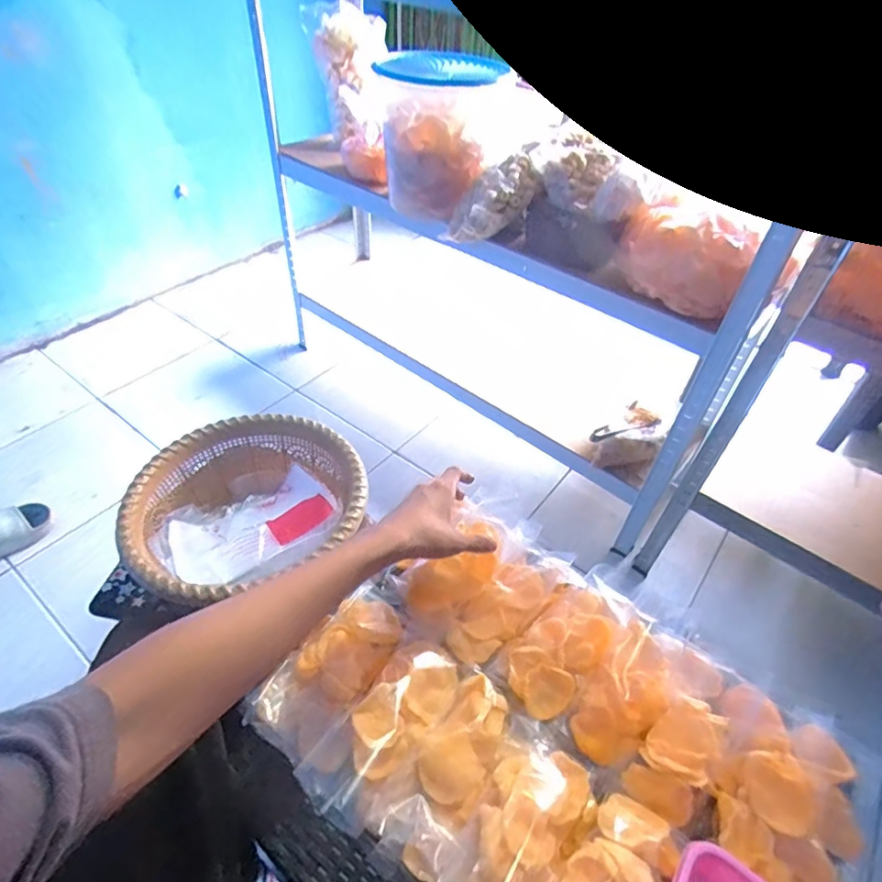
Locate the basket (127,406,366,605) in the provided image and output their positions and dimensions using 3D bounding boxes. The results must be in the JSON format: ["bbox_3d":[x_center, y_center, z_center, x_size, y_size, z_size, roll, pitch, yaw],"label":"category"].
[{"bbox_3d":[-0.233,0.087,0.676,0.255,0.115,0.228,-17,49,-19],"label":"basket"}]

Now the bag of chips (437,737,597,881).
[{"bbox_3d":[0.070,0.352,0.476,0.090,0.059,0.185,29,51,22],"label":"bag of chips"}]

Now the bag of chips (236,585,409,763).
[{"bbox_3d":[-0.116,0.244,0.588,0.103,0.034,0.180,28,51,22],"label":"bag of chips"}]

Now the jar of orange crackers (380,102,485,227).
[{"bbox_3d":[-0.014,-0.544,1.075,0.135,0.203,0.151,-23,52,-24],"label":"jar of orange crackers"}]

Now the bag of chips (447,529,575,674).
[{"bbox_3d":[0.088,0.184,0.640,0.086,0.050,0.183,27,50,21],"label":"bag of chips"}]

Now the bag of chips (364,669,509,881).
[{"bbox_3d":[0.009,0.320,0.519,0.081,0.051,0.183,29,51,22],"label":"bag of chips"}]

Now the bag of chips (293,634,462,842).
[{"bbox_3d":[-0.051,0.288,0.548,0.087,0.049,0.188,30,51,23],"label":"bag of chips"}]

